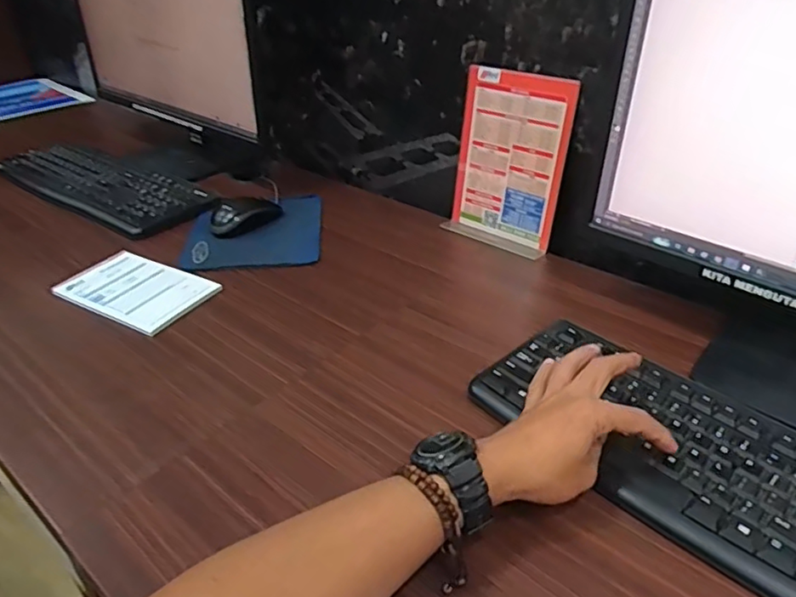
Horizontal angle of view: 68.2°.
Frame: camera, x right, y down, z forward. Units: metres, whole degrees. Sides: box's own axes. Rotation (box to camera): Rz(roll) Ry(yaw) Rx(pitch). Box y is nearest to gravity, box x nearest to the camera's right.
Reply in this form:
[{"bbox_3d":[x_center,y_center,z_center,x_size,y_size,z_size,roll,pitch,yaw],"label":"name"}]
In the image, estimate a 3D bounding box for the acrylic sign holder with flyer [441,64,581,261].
[{"bbox_3d":[0.139,-0.168,0.756,0.149,0.219,0.046,28,44,36],"label":"acrylic sign holder with flyer"}]

